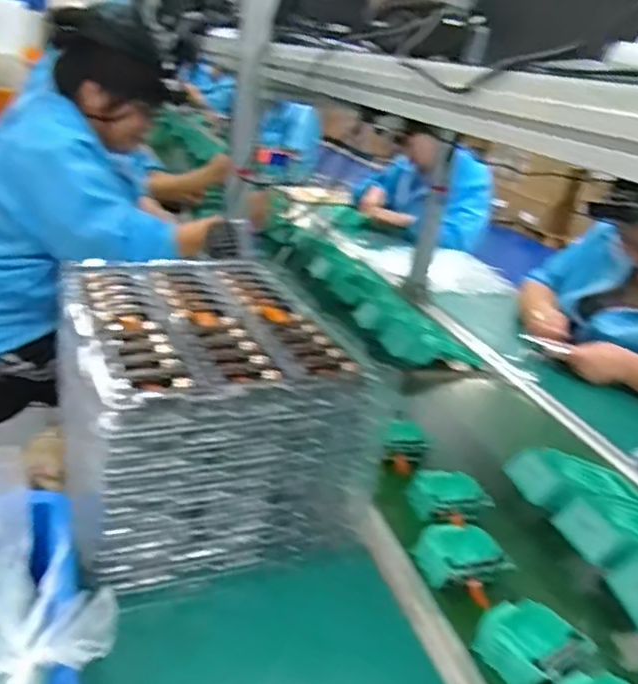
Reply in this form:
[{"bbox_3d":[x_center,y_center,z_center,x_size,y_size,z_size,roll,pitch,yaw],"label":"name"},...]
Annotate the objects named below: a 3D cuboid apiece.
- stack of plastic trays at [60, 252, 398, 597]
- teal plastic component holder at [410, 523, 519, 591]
[{"bbox_3d":[-0.145,0.056,0.761,0.274,0.196,0.389,-5,27,-27],"label":"stack of plastic trays"},{"bbox_3d":[0.146,0.229,0.707,0.087,0.034,0.075,2,24,-13],"label":"teal plastic component holder"}]

